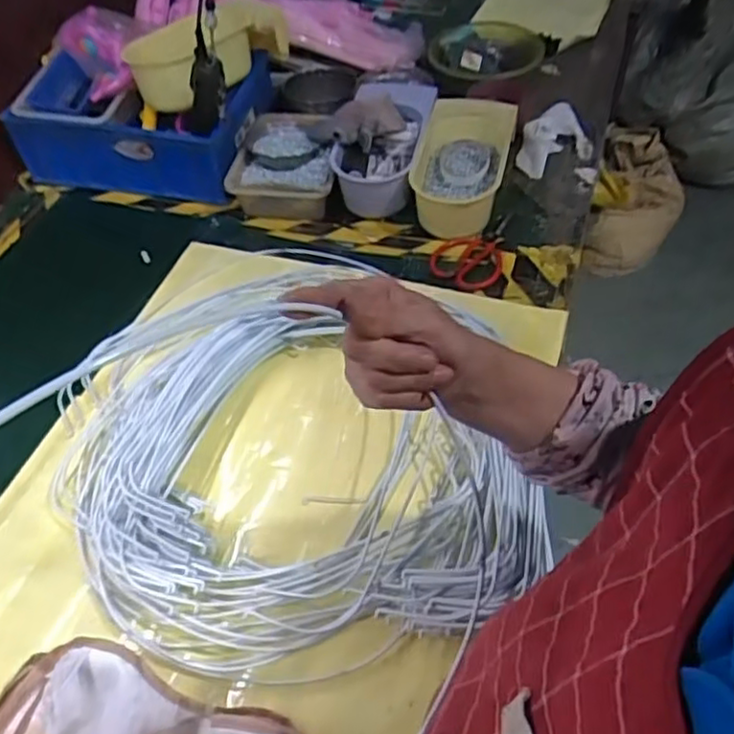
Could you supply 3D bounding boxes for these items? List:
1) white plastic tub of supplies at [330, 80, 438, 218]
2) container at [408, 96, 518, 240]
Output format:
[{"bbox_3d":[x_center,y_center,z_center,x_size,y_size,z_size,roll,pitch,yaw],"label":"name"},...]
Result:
[{"bbox_3d":[0.039,-0.397,1.187,0.143,0.124,0.322,7,51,11],"label":"white plastic tub of supplies"},{"bbox_3d":[0.154,-0.323,1.117,0.145,0.100,0.255,8,51,12],"label":"container"}]

